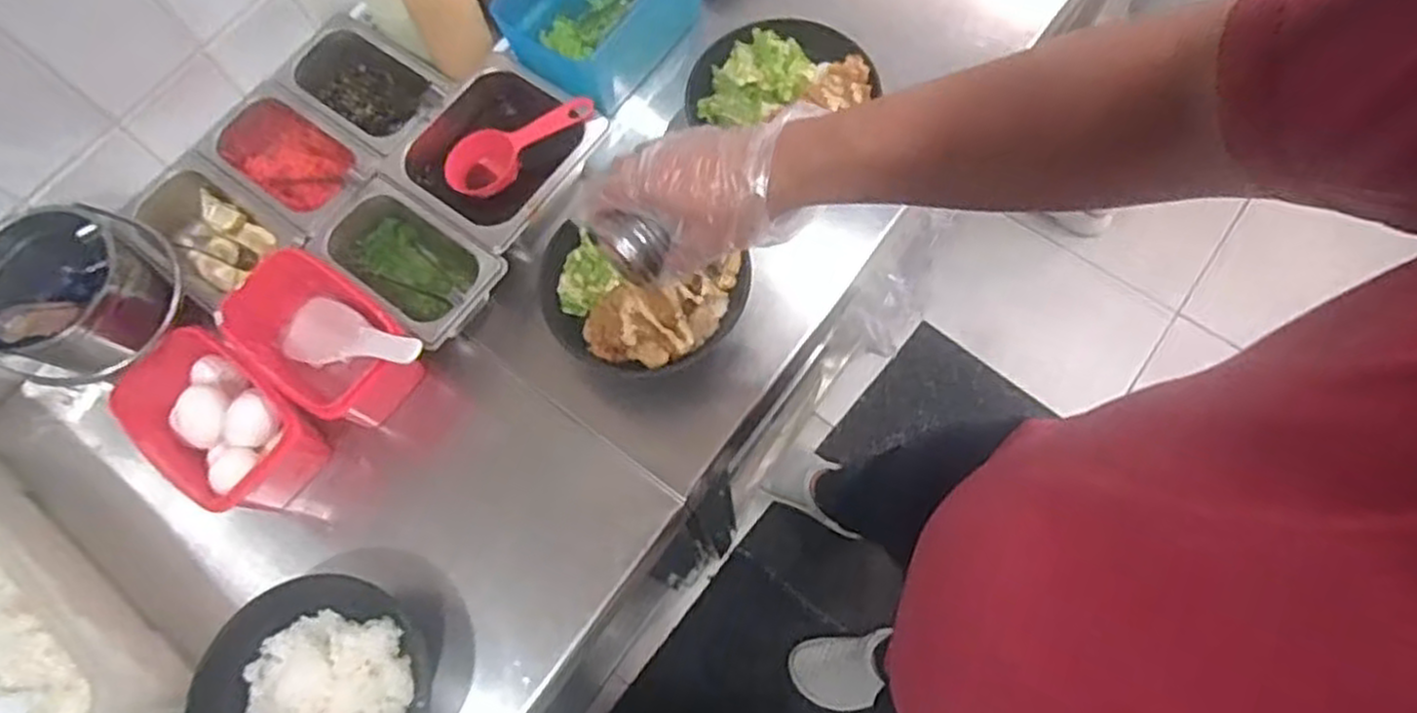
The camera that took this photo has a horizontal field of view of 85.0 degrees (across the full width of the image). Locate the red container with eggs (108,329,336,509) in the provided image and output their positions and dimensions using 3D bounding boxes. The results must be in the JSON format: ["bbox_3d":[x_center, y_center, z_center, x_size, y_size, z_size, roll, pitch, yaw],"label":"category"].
[{"bbox_3d":[-0.424,0.058,0.680,0.166,0.077,0.111,33,75,14],"label":"red container with eggs"}]

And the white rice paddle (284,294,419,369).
[{"bbox_3d":[-0.314,-0.015,0.682,0.204,0.015,0.062,12,68,38],"label":"white rice paddle"}]

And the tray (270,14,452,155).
[{"bbox_3d":[-0.344,-0.270,0.799,0.182,0.071,0.107,33,74,14],"label":"tray"}]

